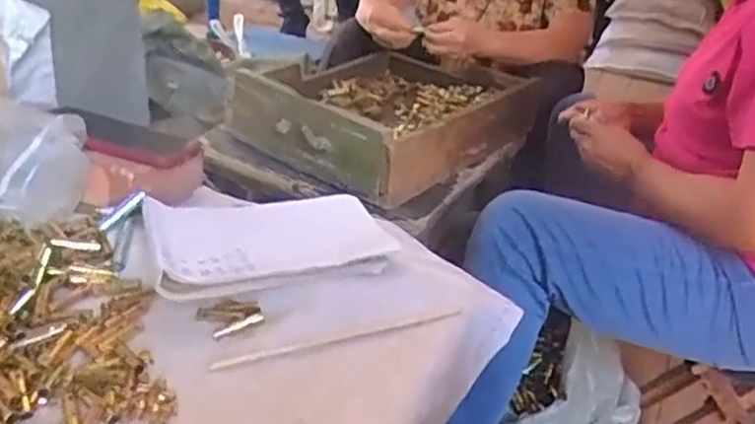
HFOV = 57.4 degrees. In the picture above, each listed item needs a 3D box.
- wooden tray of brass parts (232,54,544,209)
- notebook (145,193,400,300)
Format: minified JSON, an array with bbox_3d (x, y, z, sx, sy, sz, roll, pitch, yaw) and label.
[{"bbox_3d":[0.030,-0.188,1.218,0.365,0.125,0.474,28,37,32],"label":"wooden tray of brass parts"},{"bbox_3d":[-0.096,0.025,0.618,0.207,0.038,0.145,-5,32,-17],"label":"notebook"}]

